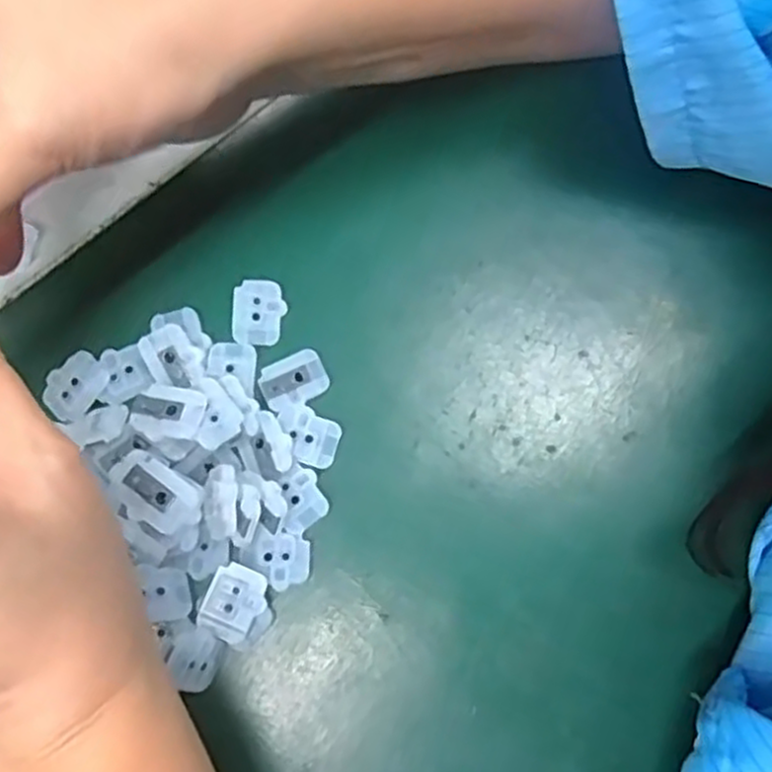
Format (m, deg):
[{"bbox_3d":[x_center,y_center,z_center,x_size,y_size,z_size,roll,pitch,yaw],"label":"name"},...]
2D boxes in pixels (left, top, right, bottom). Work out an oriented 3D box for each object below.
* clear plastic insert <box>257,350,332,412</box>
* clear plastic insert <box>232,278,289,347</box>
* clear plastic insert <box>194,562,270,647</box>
[{"bbox_3d":[-0.030,-0.002,0.248,0.022,0.004,0.015,-26,77,-8],"label":"clear plastic insert"},{"bbox_3d":[-0.042,-0.025,0.254,0.017,0.005,0.022,2,75,-1],"label":"clear plastic insert"},{"bbox_3d":[-0.045,0.064,0.228,0.017,0.005,0.020,24,76,5],"label":"clear plastic insert"}]

